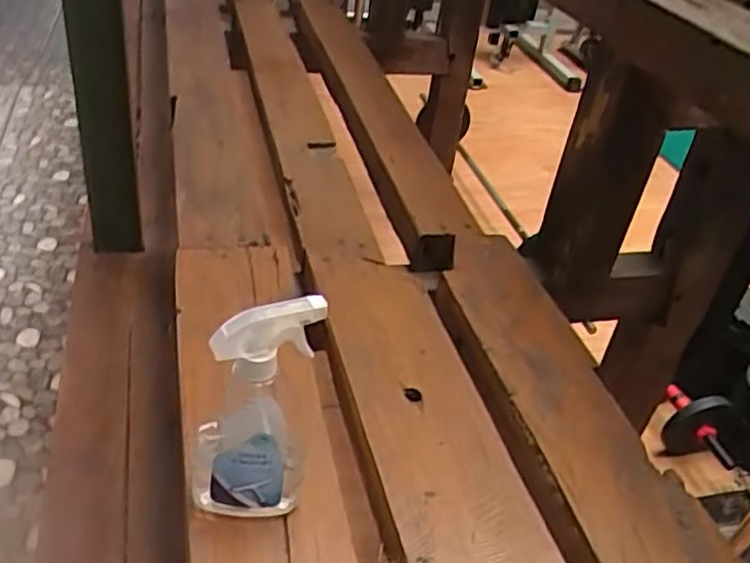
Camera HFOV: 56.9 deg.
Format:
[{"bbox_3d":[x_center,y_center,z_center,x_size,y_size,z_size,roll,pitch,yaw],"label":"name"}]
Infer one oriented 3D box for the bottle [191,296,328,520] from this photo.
[{"bbox_3d":[-0.102,0.116,0.582,0.109,0.232,0.053,0,38,-12],"label":"bottle"}]

